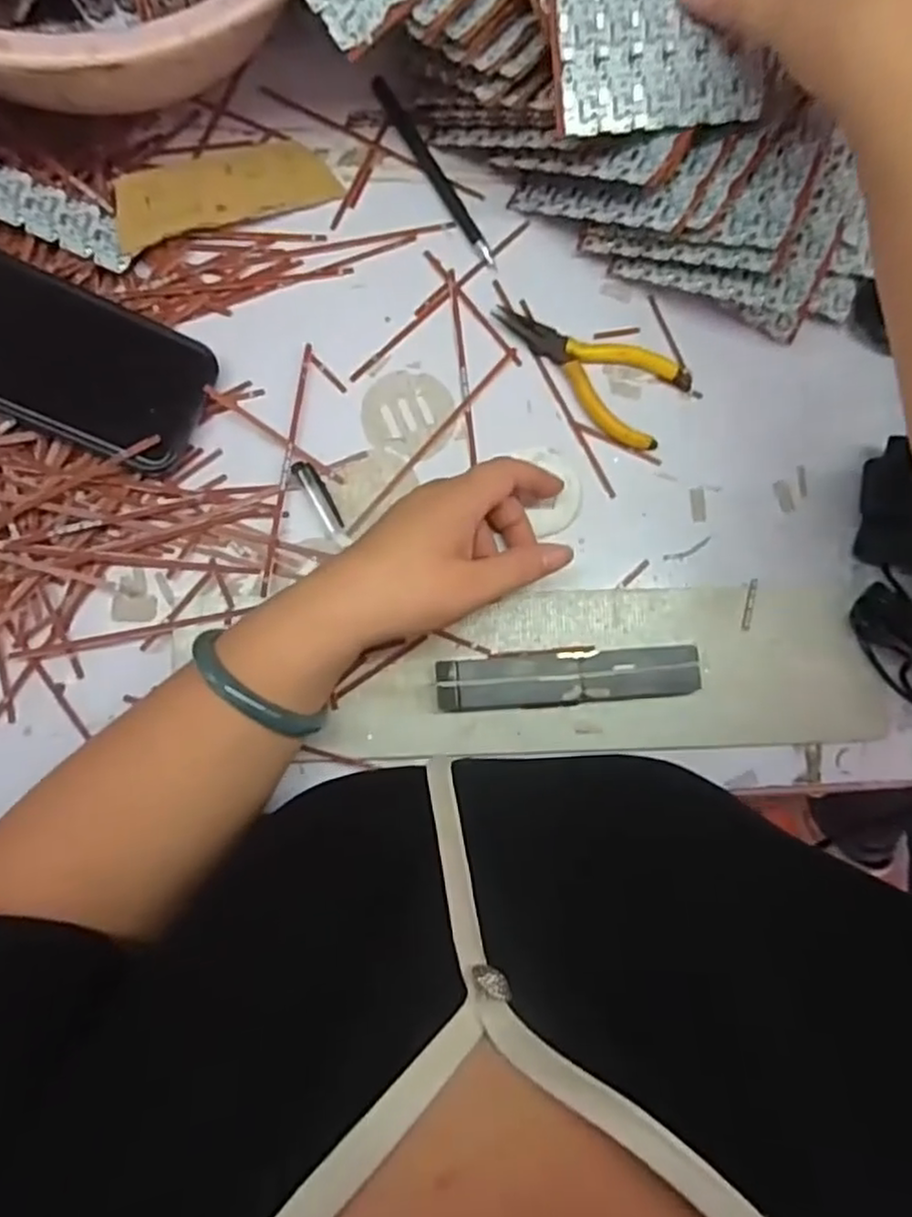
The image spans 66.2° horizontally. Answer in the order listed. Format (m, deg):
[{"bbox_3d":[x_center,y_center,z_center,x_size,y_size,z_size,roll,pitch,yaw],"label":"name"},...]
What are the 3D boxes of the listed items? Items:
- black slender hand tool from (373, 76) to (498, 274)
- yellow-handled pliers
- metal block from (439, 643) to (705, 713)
[{"bbox_3d":[-0.012,-0.262,0.421,0.008,0.007,0.136,-31,90,-6],"label":"black slender hand tool"},{"bbox_3d":[0.075,-0.134,0.411,0.121,0.010,0.055,18,83,-3],"label":"yellow-handled pliers"},{"bbox_3d":[0.060,0.037,0.378,0.139,0.021,0.026,-3,85,-6],"label":"metal block"}]

